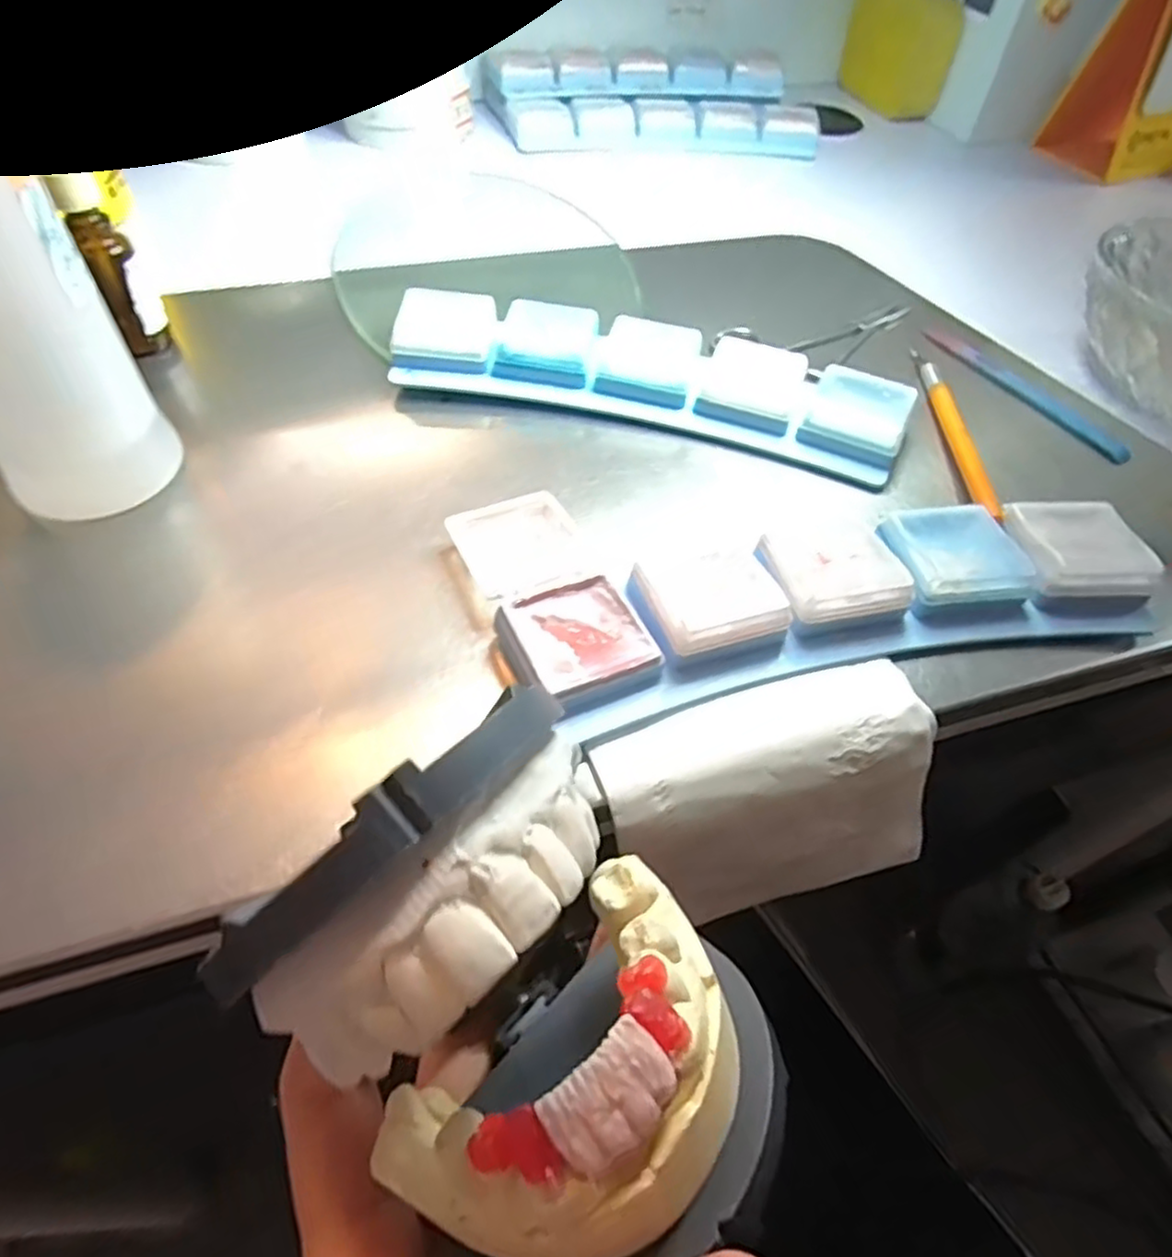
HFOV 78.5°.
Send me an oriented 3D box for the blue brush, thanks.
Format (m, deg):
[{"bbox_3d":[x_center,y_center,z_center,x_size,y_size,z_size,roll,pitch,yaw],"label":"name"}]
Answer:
[{"bbox_3d":[0.206,-0.115,0.340,0.011,0.005,0.113,-20,56,-18],"label":"blue brush"}]

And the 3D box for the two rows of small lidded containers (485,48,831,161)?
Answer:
[{"bbox_3d":[0.047,-0.392,0.533,0.243,0.038,0.107,-6,53,-7],"label":"two rows of small lidded containers"}]

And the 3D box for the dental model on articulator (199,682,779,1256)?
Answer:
[{"bbox_3d":[-0.003,0.060,0.110,0.065,0.075,0.063,36,59,24],"label":"dental model on articulator"}]

